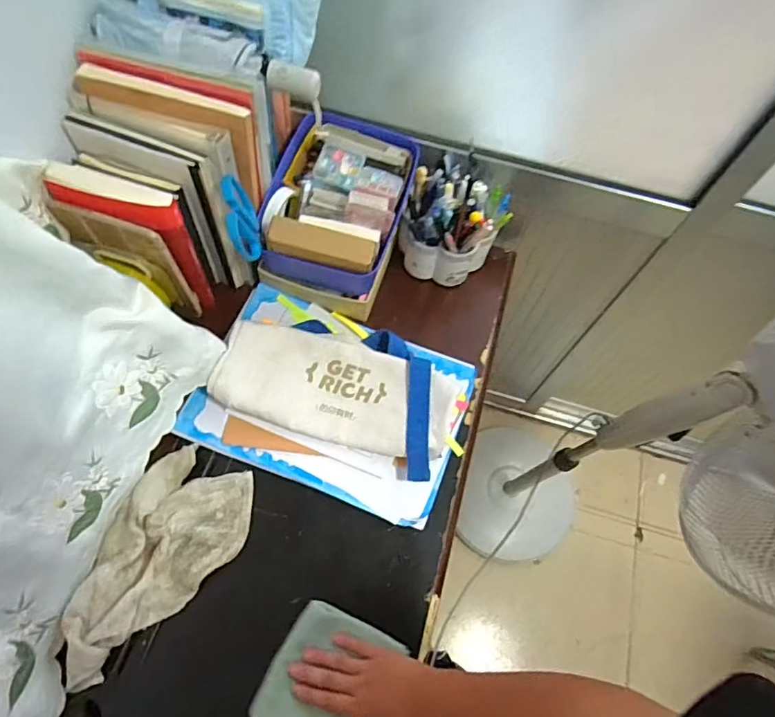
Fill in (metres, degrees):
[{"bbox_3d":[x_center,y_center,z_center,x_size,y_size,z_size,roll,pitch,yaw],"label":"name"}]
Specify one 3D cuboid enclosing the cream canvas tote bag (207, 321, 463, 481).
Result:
[{"bbox_3d":[-0.064,0.032,0.728,0.318,0.065,0.183,20,65,6],"label":"cream canvas tote bag"}]

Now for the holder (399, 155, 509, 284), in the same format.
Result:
[{"bbox_3d":[0.095,-0.204,0.824,0.142,0.158,0.129,35,67,12],"label":"holder"}]

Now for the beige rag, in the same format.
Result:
[{"bbox_3d":[-0.279,0.251,0.624,0.145,0.041,0.270,22,65,7],"label":"beige rag"}]

